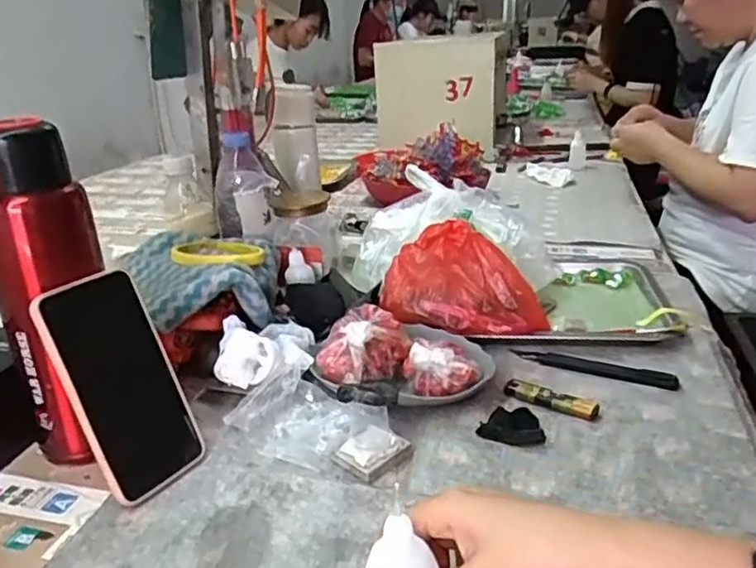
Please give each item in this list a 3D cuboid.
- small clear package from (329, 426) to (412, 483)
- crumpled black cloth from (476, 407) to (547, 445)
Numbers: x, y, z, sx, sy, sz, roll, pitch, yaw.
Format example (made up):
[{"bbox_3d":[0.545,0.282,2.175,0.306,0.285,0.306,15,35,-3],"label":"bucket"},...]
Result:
[{"bbox_3d":[-0.003,0.128,0.507,0.051,0.014,0.041,-22,29,-39],"label":"small clear package"},{"bbox_3d":[0.107,0.114,0.525,0.050,0.015,0.036,0,23,6],"label":"crumpled black cloth"}]

